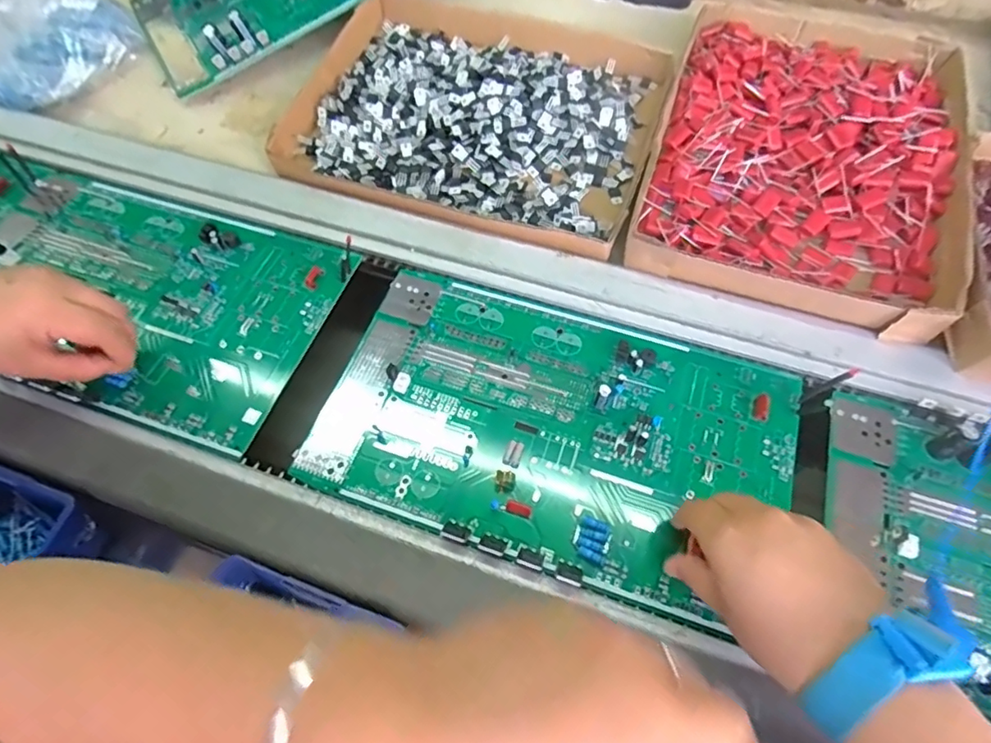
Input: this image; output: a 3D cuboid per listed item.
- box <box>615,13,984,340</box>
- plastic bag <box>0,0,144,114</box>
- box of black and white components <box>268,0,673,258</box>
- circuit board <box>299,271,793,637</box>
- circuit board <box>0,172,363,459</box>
[{"bbox_3d":[0.259,-0.188,0.461,0.235,0.041,0.331,18,60,10],"label":"box"},{"bbox_3d":[-0.445,-0.334,0.529,0.103,0.088,0.165,30,63,17],"label":"plastic bag"},{"bbox_3d":[-0.016,-0.237,0.498,0.312,0.040,0.255,18,60,10],"label":"box of black and white components"},{"bbox_3d":[0.039,0.036,0.373,0.304,0.017,0.178,17,60,10],"label":"circuit board"},{"bbox_3d":[-0.286,-0.063,0.432,0.310,0.017,0.181,17,60,10],"label":"circuit board"}]

